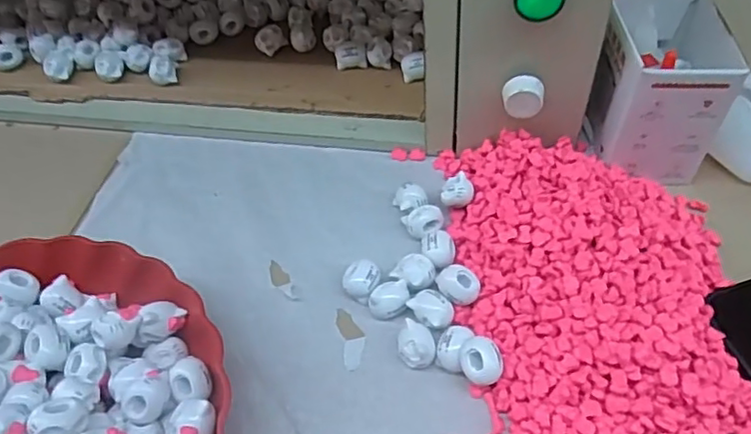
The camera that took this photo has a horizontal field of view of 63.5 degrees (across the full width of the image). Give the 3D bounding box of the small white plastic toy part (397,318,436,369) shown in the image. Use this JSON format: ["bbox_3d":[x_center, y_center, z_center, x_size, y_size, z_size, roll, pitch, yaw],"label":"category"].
[{"bbox_3d":[0.024,0.074,0.350,0.021,0.018,0.023,-2,51,2],"label":"small white plastic toy part"}]

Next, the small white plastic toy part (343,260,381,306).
[{"bbox_3d":[-0.009,0.041,0.381,0.021,0.018,0.023,-2,51,2],"label":"small white plastic toy part"}]

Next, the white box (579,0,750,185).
[{"bbox_3d":[0.193,-0.087,0.416,0.080,0.095,0.092,5,52,8],"label":"white box"}]

